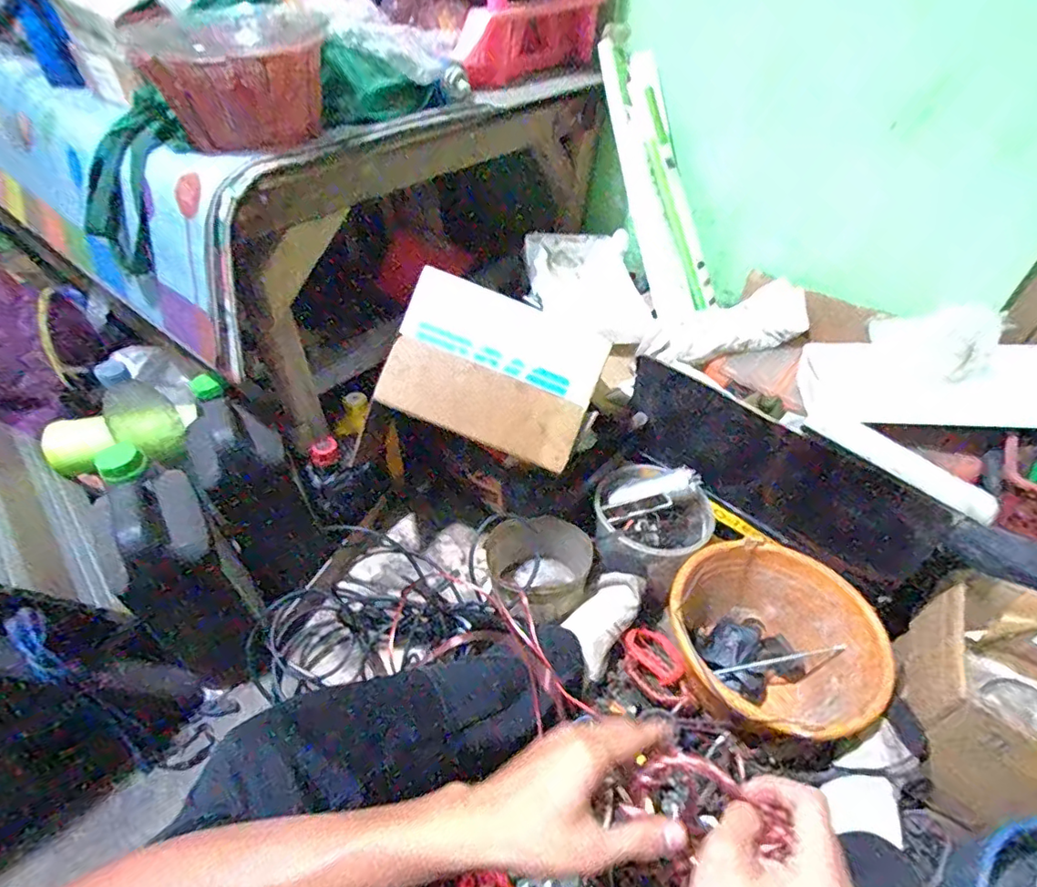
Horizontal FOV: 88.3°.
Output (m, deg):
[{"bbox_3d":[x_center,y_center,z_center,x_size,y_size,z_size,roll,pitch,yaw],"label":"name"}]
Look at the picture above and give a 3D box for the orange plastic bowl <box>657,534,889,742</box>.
[{"bbox_3d":[0.332,0.278,0.730,0.244,0.166,0.250,0,44,0],"label":"orange plastic bowl"}]

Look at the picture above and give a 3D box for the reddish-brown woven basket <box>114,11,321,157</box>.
[{"bbox_3d":[-0.311,-0.418,0.624,0.175,0.115,0.172,0,44,0],"label":"reddish-brown woven basket"}]

